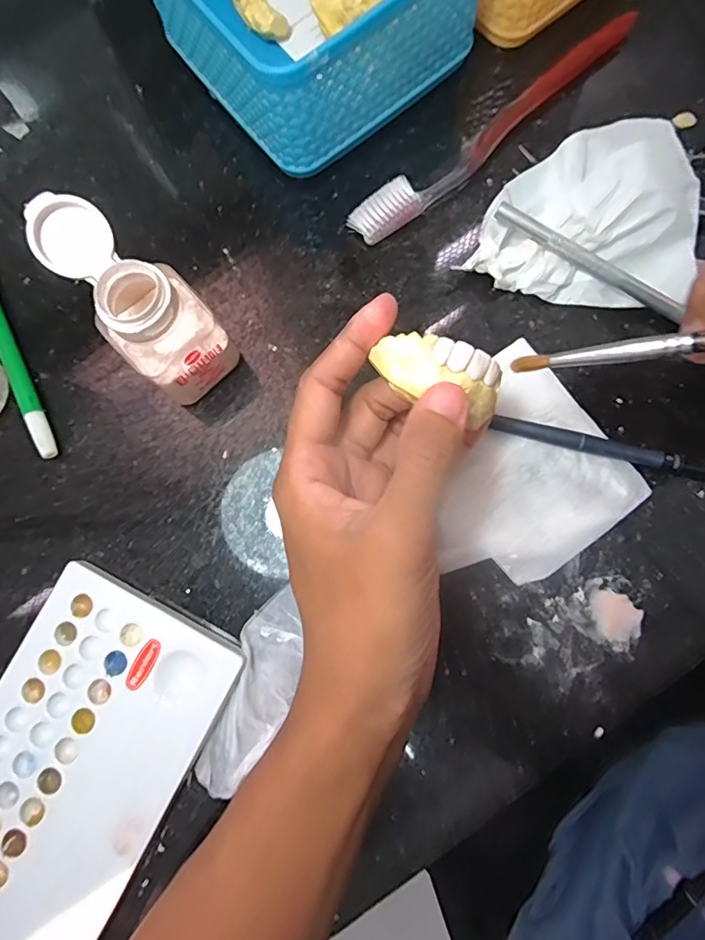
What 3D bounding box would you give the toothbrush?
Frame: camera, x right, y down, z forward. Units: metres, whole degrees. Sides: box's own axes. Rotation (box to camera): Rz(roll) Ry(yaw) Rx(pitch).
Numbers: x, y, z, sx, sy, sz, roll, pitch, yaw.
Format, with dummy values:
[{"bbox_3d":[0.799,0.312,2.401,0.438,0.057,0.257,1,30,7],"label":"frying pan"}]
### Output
[{"bbox_3d":[0.076,-0.175,0.264,0.182,0.020,0.019,-37,81,-3],"label":"toothbrush"}]

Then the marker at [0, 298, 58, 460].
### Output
[{"bbox_3d":[-0.179,-0.070,0.259,0.010,0.015,0.143,-27,81,-1],"label":"marker"}]

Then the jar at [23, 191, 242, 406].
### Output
[{"bbox_3d":[-0.092,-0.070,0.223,0.067,0.075,0.043,39,84,8],"label":"jar"}]

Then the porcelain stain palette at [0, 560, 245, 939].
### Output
[{"bbox_3d":[-0.122,0.127,0.219,0.093,0.010,0.153,27,83,7],"label":"porcelain stain palette"}]

